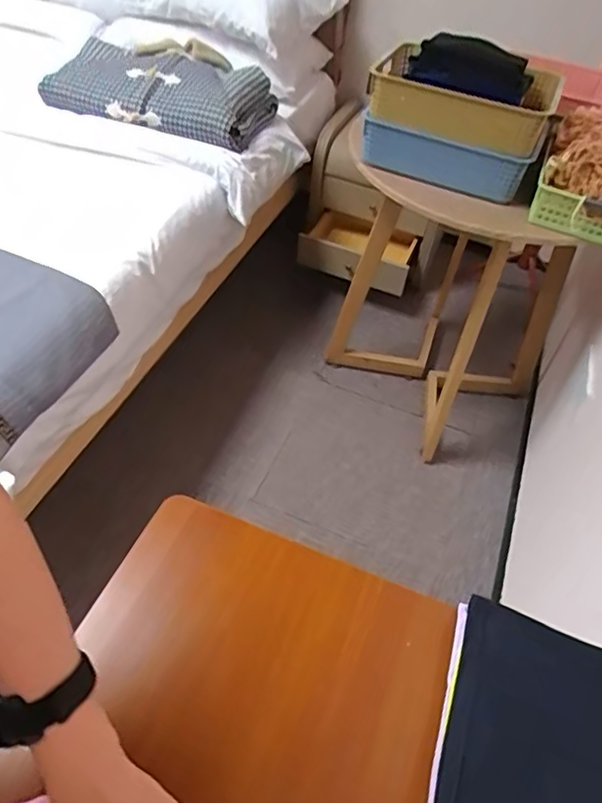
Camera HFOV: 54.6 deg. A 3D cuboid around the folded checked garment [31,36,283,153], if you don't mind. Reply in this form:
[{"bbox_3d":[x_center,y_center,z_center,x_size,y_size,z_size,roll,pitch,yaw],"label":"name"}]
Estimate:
[{"bbox_3d":[-0.408,-0.909,1.670,0.608,0.142,0.375,21,49,12],"label":"folded checked garment"}]

